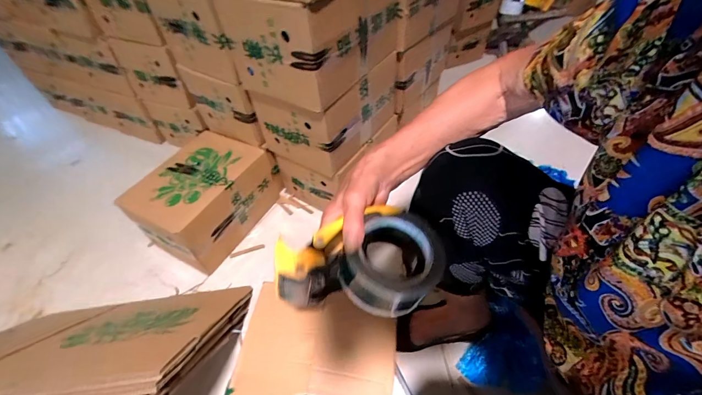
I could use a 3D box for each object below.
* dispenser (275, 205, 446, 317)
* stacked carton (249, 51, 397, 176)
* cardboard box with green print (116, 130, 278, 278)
[{"bbox_3d":[0.011,0.065,0.335,0.163,0.082,0.104,-9,48,-6],"label":"dispenser"},{"bbox_3d":[-0.053,-0.227,0.770,0.219,0.175,0.297,25,53,21],"label":"stacked carton"},{"bbox_3d":[-0.365,-0.002,0.818,0.212,0.190,0.313,21,51,18],"label":"cardboard box with green print"}]

